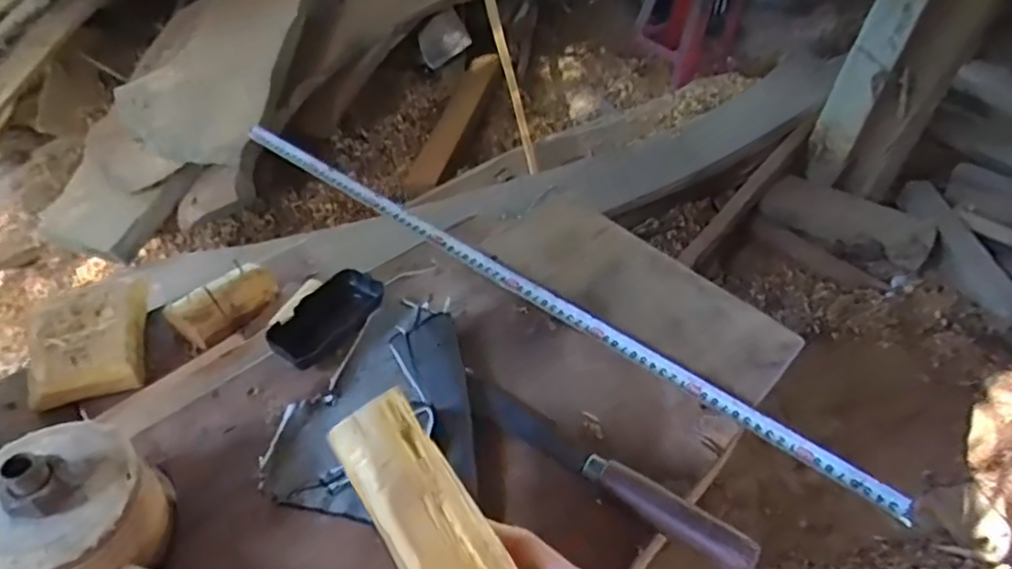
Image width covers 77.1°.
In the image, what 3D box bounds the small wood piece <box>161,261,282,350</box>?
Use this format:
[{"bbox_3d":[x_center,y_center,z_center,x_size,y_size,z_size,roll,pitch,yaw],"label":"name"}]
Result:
[{"bbox_3d":[-0.308,0.022,0.702,0.060,0.039,0.109,51,55,-1],"label":"small wood piece"}]

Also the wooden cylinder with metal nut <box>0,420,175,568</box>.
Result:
[{"bbox_3d":[-0.279,0.146,0.406,0.106,0.095,0.107,24,47,17],"label":"wooden cylinder with metal nut"}]

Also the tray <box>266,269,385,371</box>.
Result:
[{"bbox_3d":[-0.161,0.030,0.574,0.054,0.023,0.113,29,48,21],"label":"tray"}]

